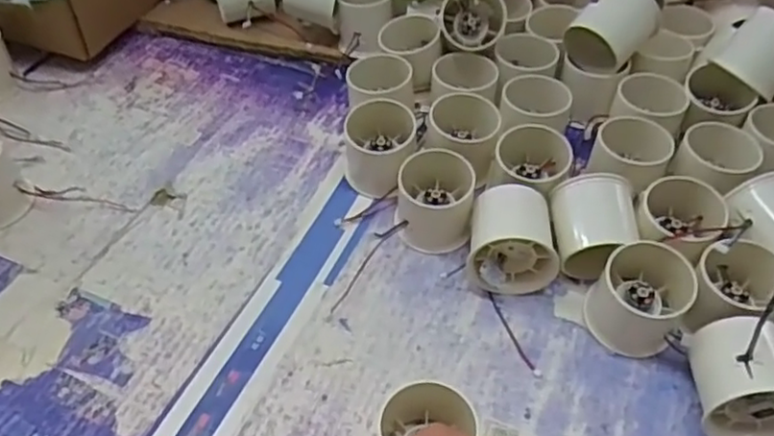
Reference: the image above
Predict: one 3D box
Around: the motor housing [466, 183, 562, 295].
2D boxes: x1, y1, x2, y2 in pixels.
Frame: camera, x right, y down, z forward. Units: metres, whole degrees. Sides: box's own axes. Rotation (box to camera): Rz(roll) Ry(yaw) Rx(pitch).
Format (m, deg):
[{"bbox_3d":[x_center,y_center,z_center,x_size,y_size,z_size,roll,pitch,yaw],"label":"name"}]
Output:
[{"bbox_3d":[0.083,0.018,0.434,0.055,0.053,0.055,6,49,6],"label":"motor housing"}]

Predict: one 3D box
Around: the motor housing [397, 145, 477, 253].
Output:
[{"bbox_3d":[0.033,-0.012,0.466,0.052,0.043,0.063,2,49,3],"label":"motor housing"}]

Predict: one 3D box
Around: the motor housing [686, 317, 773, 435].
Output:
[{"bbox_3d":[0.199,0.090,0.362,0.057,0.058,0.054,2,49,4],"label":"motor housing"}]

